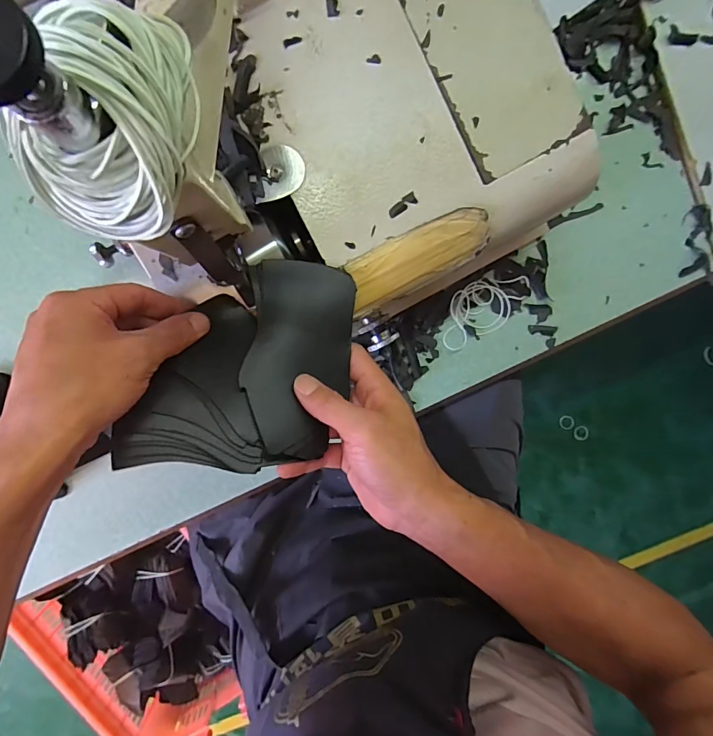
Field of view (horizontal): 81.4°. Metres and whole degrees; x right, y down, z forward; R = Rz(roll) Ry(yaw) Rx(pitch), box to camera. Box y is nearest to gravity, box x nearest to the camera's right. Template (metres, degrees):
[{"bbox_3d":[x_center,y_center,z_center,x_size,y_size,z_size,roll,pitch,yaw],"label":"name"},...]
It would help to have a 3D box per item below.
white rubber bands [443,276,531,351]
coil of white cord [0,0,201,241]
[{"bbox_3d":[0.142,-0.068,0.461,0.111,0.006,0.058,-27,97,0],"label":"white rubber bands"},{"bbox_3d":[-0.080,-0.080,0.132,0.053,0.038,0.070,15,95,-5],"label":"coil of white cord"}]

